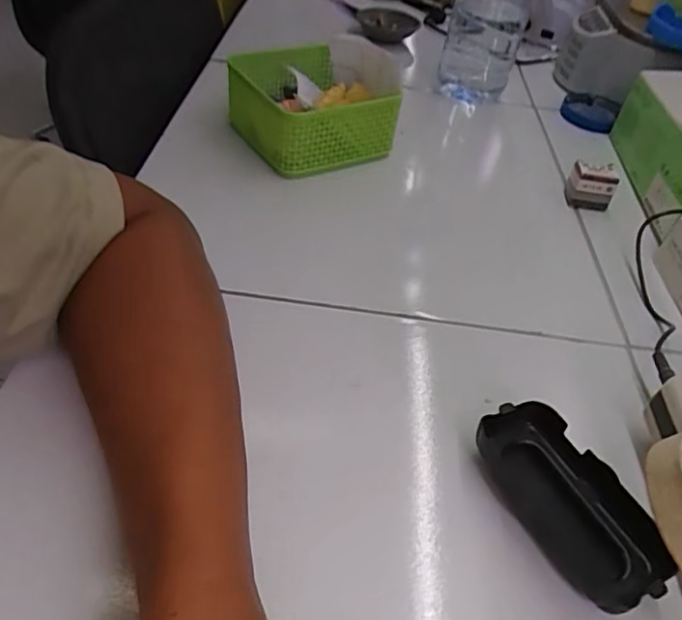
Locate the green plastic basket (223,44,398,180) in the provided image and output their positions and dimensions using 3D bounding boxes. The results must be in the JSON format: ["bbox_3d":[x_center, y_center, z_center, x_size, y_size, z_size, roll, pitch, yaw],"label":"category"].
[{"bbox_3d":[-0.031,-0.200,0.561,0.133,0.058,0.151,-20,52,-27],"label":"green plastic basket"}]

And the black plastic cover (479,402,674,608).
[{"bbox_3d":[0.121,0.103,0.310,0.052,0.029,0.108,-17,51,-25],"label":"black plastic cover"}]

